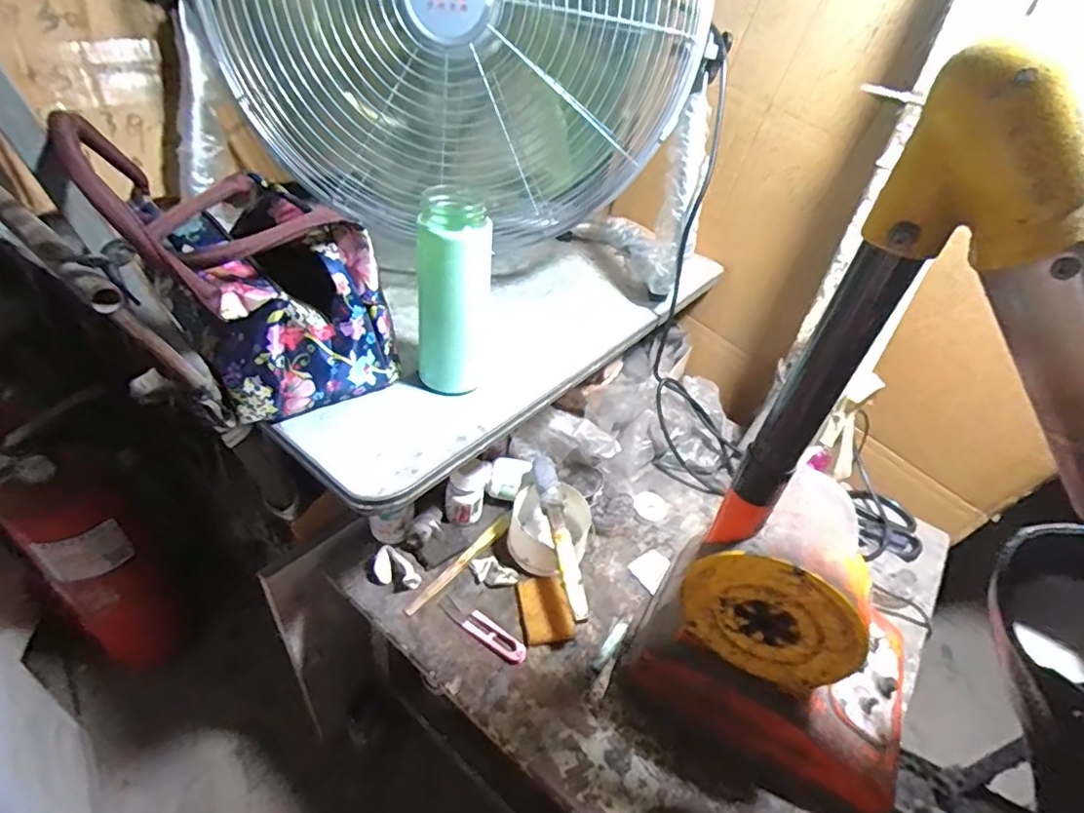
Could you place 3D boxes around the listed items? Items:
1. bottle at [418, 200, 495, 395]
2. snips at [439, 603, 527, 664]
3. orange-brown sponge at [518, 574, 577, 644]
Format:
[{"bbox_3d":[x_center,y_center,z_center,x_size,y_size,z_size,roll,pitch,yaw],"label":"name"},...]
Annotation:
[{"bbox_3d":[-0.079,-0.094,0.510,0.066,0.174,0.055,2,41,-7],"label":"bottle"},{"bbox_3d":[-0.057,0.219,0.554,0.098,0.011,0.024,29,45,23],"label":"snips"},{"bbox_3d":[0.003,0.210,0.583,0.052,0.011,0.068,-5,42,-15],"label":"orange-brown sponge"}]

